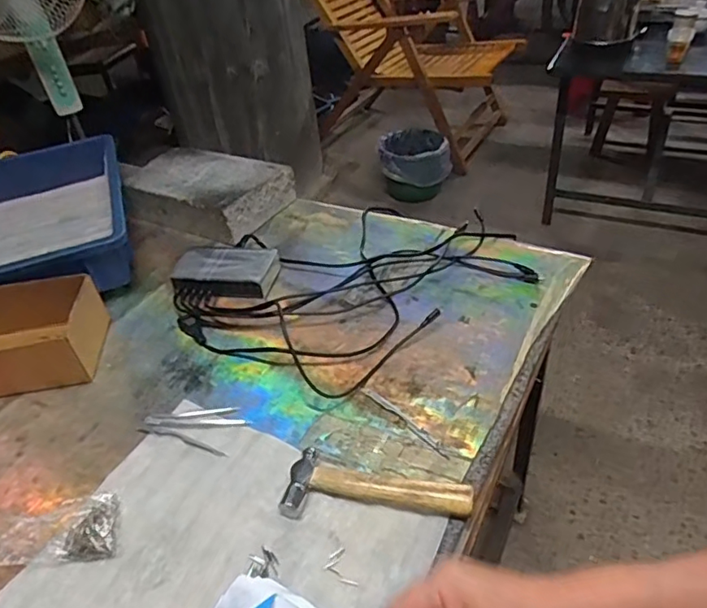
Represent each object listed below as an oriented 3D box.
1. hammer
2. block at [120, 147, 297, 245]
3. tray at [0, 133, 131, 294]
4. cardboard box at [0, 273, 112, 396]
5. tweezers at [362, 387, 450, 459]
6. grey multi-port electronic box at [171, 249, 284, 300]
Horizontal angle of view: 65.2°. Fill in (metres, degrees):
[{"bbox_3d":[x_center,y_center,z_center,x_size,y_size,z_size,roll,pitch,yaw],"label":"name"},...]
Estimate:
[{"bbox_3d":[0.021,0.159,0.471,0.156,0.023,0.054,3,41,13],"label":"hammer"},{"bbox_3d":[-0.238,-0.180,0.888,0.248,0.062,0.147,15,44,25],"label":"block"},{"bbox_3d":[-0.483,-0.120,0.813,0.286,0.083,0.406,-19,41,-14],"label":"tray"},{"bbox_3d":[-0.374,0.037,0.633,0.155,0.073,0.115,-12,40,-6],"label":"cardboard box"},{"bbox_3d":[0.048,0.111,0.533,0.009,0.004,0.114,-33,46,-28],"label":"tweezers"},{"bbox_3d":[-0.167,-0.041,0.727,0.134,0.034,0.081,-2,40,6],"label":"grey multi-port electronic box"}]

